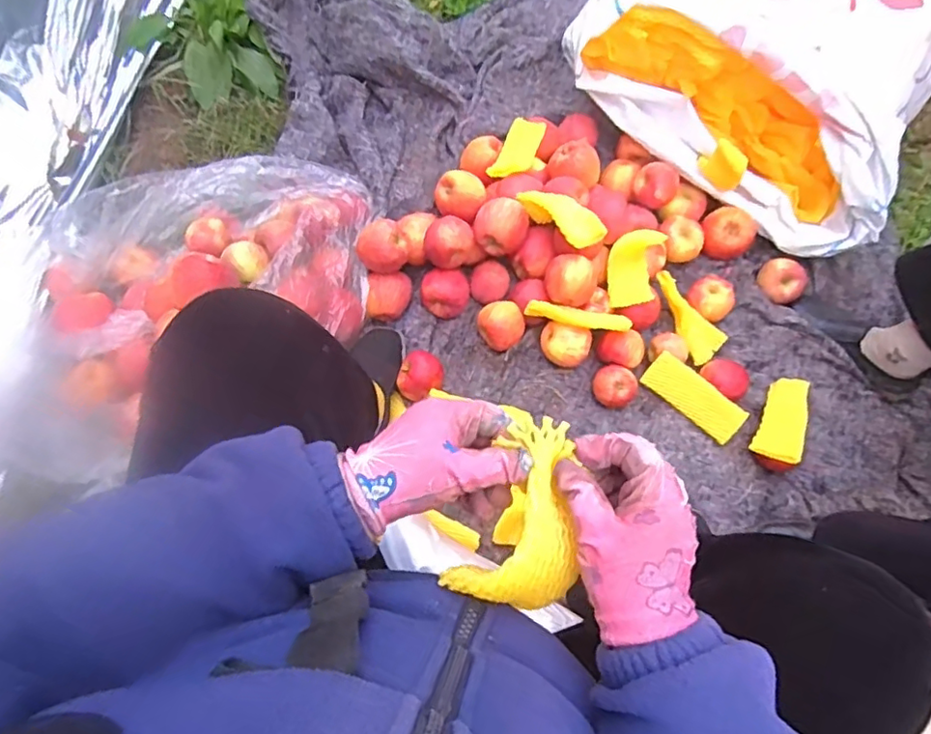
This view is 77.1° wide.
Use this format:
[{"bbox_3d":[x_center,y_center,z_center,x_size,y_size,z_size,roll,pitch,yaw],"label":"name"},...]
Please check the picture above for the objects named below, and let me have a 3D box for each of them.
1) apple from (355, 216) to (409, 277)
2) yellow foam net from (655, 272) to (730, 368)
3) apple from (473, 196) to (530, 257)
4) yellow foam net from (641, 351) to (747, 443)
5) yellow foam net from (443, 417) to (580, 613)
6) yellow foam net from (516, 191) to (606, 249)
[{"bbox_3d":[-0.130,-0.190,0.911,0.077,0.067,0.075,0,70,-1],"label":"apple"},{"bbox_3d":[0.350,-0.083,0.934,0.058,0.039,0.155,-32,74,-13],"label":"yellow foam net"},{"bbox_3d":[0.056,-0.220,0.913,0.075,0.066,0.068,25,71,8],"label":"apple"},{"bbox_3d":[0.346,0.047,0.890,0.154,0.010,0.064,40,117,11],"label":"yellow foam net"},{"bbox_3d":[0.039,0.089,0.358,0.073,0.036,0.113,16,79,4],"label":"yellow foam net"},{"bbox_3d":[0.142,-0.228,0.895,0.148,0.047,0.053,38,73,12],"label":"yellow foam net"}]

